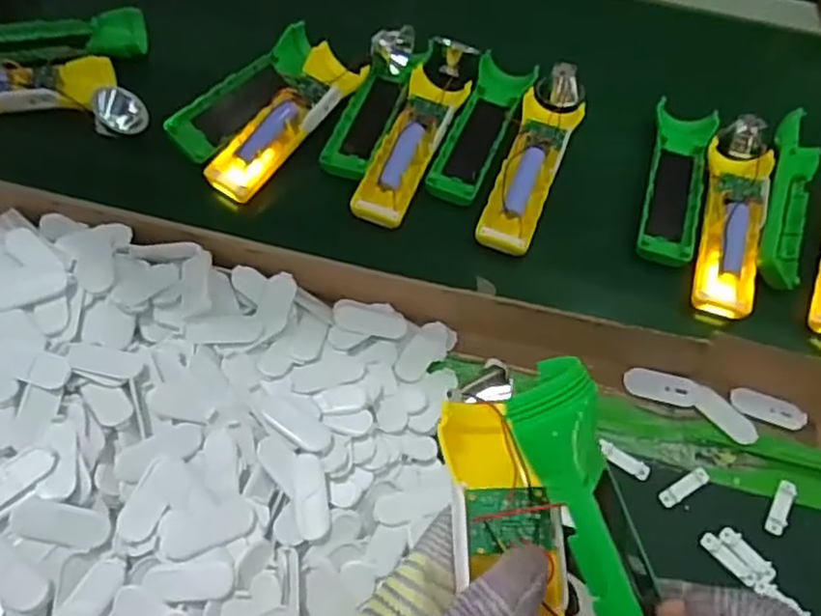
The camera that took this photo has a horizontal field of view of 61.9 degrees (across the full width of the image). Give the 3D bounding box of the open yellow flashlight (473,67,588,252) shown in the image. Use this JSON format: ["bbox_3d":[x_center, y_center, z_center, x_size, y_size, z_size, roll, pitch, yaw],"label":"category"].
[{"bbox_3d":[0.106,-0.131,0.573,0.049,0.027,0.202,18,57,7],"label":"open yellow flashlight"}]

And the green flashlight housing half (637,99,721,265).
[{"bbox_3d":[0.220,-0.104,0.566,0.046,0.026,0.155,16,57,5],"label":"green flashlight housing half"}]

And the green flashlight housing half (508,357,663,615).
[{"bbox_3d":[0.079,0.097,0.264,0.036,0.022,0.159,-25,96,-19],"label":"green flashlight housing half"}]

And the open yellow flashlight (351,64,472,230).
[{"bbox_3d":[0.002,-0.135,0.567,0.047,0.024,0.154,19,57,7],"label":"open yellow flashlight"}]

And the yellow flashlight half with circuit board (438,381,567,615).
[{"bbox_3d":[0.040,0.115,0.271,0.045,0.024,0.164,-3,75,-7],"label":"yellow flashlight half with circuit board"}]

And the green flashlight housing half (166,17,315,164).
[{"bbox_3d":[-0.132,-0.182,0.580,0.045,0.031,0.156,36,61,17],"label":"green flashlight housing half"}]

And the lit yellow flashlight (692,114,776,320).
[{"bbox_3d":[0.262,-0.081,0.555,0.047,0.031,0.195,17,57,6],"label":"lit yellow flashlight"}]

